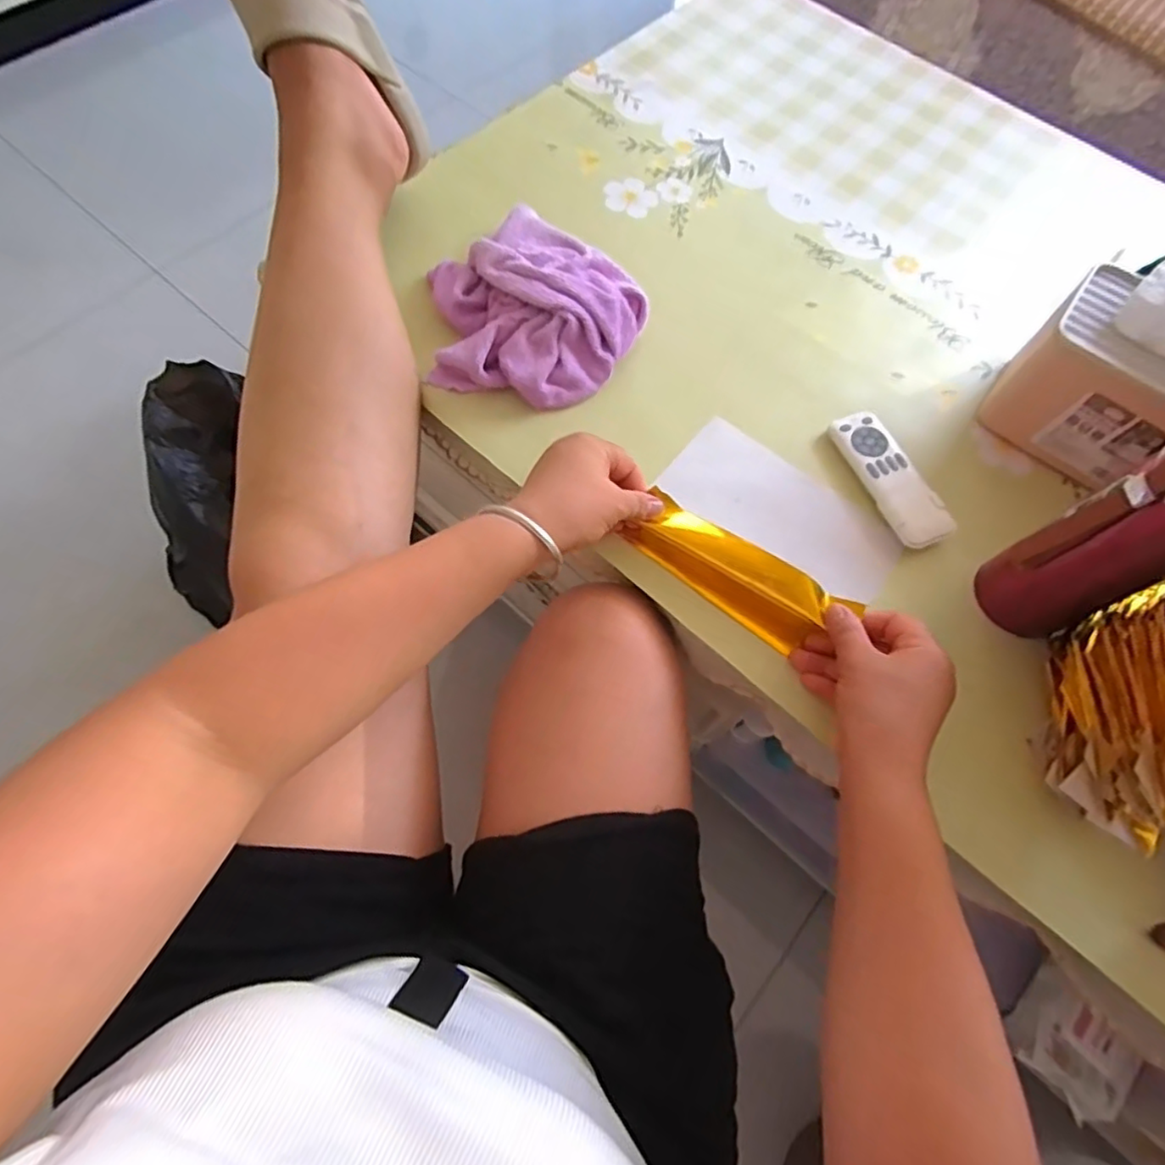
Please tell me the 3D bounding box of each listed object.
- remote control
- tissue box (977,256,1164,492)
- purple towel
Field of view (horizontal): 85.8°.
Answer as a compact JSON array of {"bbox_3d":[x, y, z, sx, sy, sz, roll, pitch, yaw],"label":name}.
[{"bbox_3d":[0.249,-0.084,0.512,0.046,0.017,0.126,-20,70,-11],"label":"remote control"},{"bbox_3d":[0.433,-0.168,0.487,0.152,0.163,0.118,42,71,13],"label":"tissue box"},{"bbox_3d":[-0.052,-0.235,0.540,0.177,0.048,0.173,43,71,14],"label":"purple towel"}]

